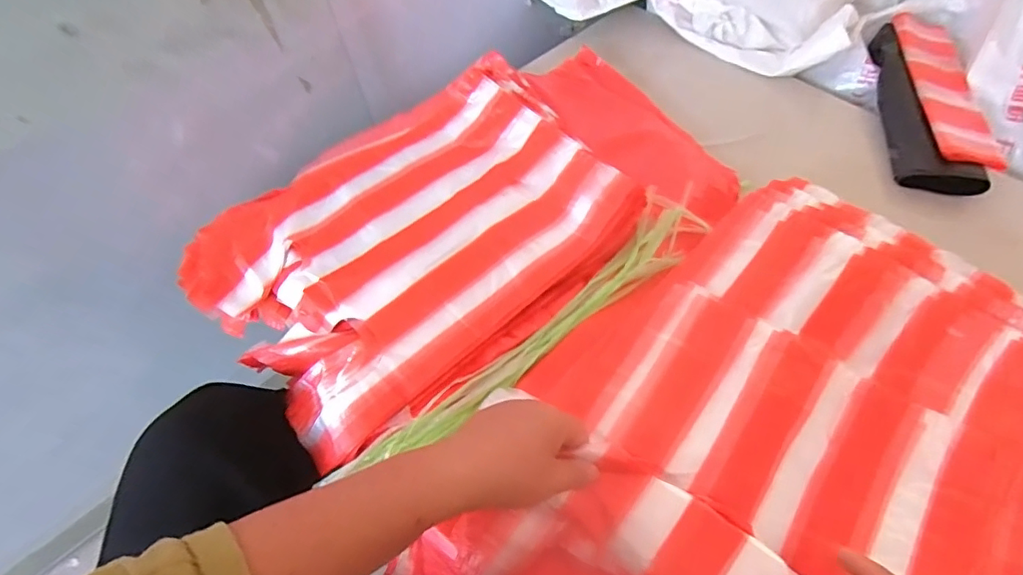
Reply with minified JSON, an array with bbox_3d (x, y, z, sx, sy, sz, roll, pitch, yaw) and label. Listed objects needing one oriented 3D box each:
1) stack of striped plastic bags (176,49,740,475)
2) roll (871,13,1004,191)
[{"bbox_3d":[-0.058,-0.108,0.620,0.623,0.087,0.378,-32,60,-17],"label":"stack of striped plastic bags"},{"bbox_3d":[0.573,-0.256,0.711,0.120,0.063,0.304,10,57,10],"label":"roll"}]

